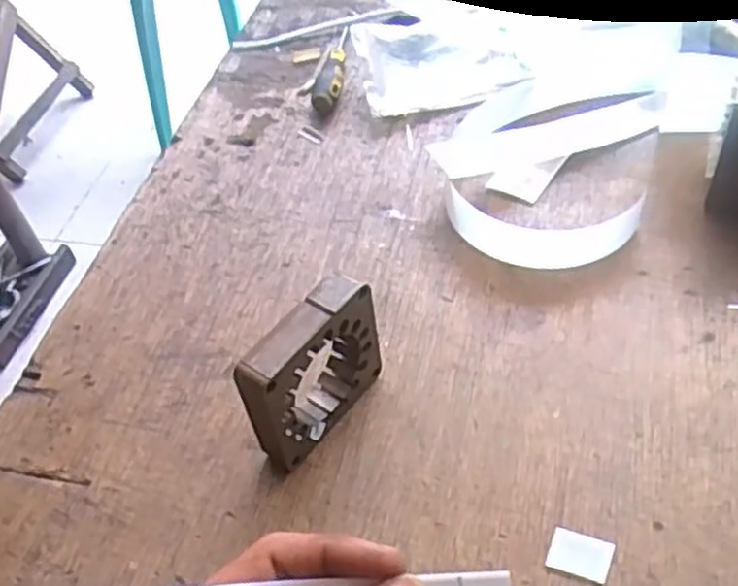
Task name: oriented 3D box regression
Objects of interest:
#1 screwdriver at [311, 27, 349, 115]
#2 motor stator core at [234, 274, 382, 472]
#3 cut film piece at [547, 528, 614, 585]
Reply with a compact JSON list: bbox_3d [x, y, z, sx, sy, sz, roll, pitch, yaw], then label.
[{"bbox_3d":[-0.027,-0.176,0.587,0.021,0.023,0.102,2,49,9],"label":"screwdriver"},{"bbox_3d":[-0.027,0.040,0.364,0.020,0.075,0.077,26,56,27],"label":"motor stator core"},{"bbox_3d":[0.092,0.113,0.331,0.026,0.004,0.019,12,51,17],"label":"cut film piece"}]

